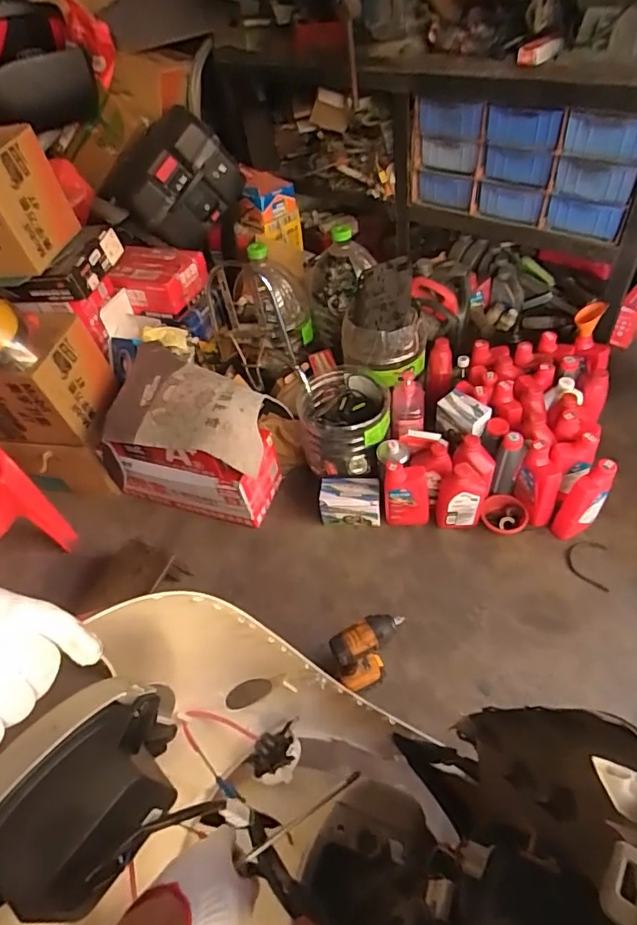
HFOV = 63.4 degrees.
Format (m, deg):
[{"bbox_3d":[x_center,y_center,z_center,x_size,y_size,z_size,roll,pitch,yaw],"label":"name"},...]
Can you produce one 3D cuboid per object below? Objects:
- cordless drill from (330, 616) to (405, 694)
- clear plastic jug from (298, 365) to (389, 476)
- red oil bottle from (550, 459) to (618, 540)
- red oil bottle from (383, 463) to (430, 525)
[{"bbox_3d":[0.106,0.393,1.066,0.161,0.209,0.070,-26,51,-13],"label":"cordless drill"},{"bbox_3d":[0.066,-0.116,1.435,0.241,0.187,0.244,-5,49,5],"label":"clear plastic jug"},{"bbox_3d":[0.652,0.100,1.280,0.083,0.221,0.116,34,62,31],"label":"red oil bottle"},{"bbox_3d":[0.226,0.086,1.343,0.118,0.213,0.058,-7,49,3],"label":"red oil bottle"}]

